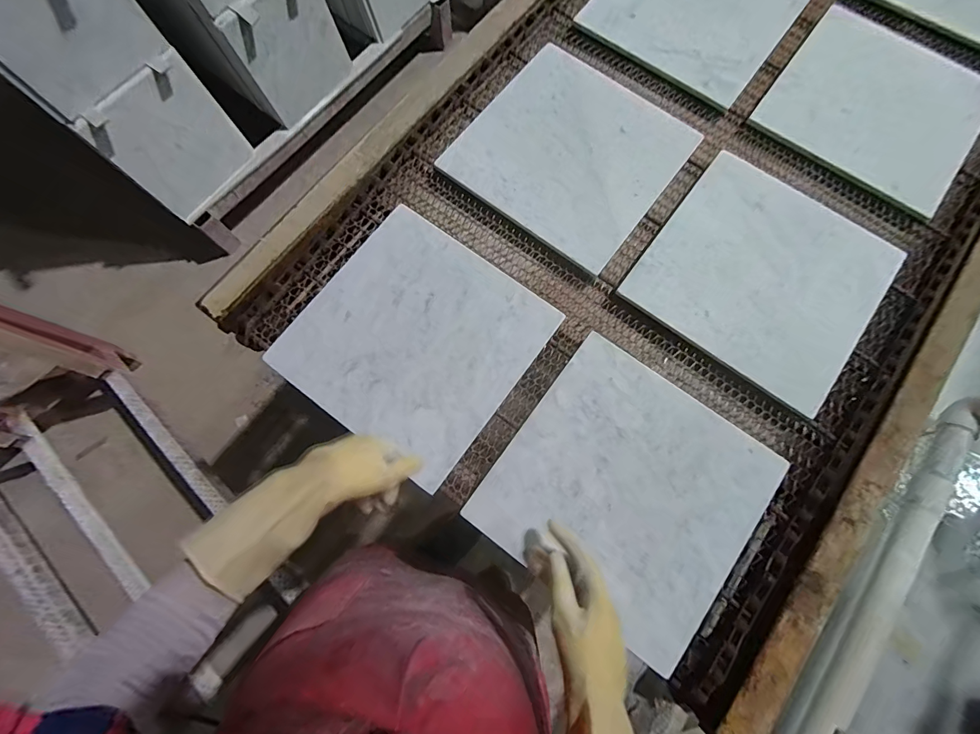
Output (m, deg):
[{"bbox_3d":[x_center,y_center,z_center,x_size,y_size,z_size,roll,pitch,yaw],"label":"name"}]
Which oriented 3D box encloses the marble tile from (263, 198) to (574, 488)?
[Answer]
[{"bbox_3d":[-0.102,-0.041,0.576,0.297,0.010,0.294,35,79,9],"label":"marble tile"}]

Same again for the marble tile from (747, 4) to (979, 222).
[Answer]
[{"bbox_3d":[0.631,-0.434,0.671,0.297,0.013,0.326,37,79,9],"label":"marble tile"}]

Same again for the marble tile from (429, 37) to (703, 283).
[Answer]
[{"bbox_3d":[0.129,-0.340,0.645,0.298,0.020,0.310,36,79,9],"label":"marble tile"}]

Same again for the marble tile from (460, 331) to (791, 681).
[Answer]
[{"bbox_3d":[0.172,0.152,0.526,0.296,0.014,0.295,36,79,9],"label":"marble tile"}]

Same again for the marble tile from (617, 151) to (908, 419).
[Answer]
[{"bbox_3d":[0.394,-0.138,0.595,0.299,0.019,0.297,36,79,9],"label":"marble tile"}]

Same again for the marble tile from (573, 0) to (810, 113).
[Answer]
[{"bbox_3d":[0.355,-0.622,0.719,0.298,0.010,0.303,36,79,9],"label":"marble tile"}]

